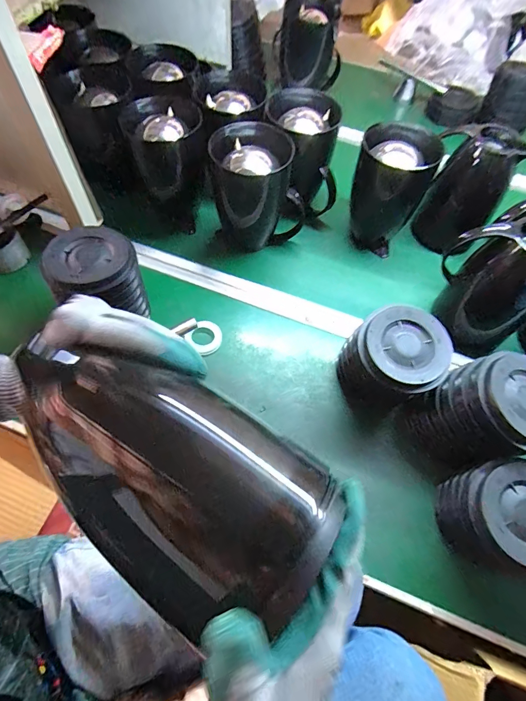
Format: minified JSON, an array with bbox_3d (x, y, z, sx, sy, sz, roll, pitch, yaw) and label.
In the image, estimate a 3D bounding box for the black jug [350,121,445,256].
[{"bbox_3d":[0.228,-0.295,0.702,0.125,0.183,0.130,25,61,10],"label":"black jug"}]

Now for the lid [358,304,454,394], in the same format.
[{"bbox_3d":[0.185,-0.005,0.506,0.118,0.023,0.114,-1,74,3],"label":"lid"}]

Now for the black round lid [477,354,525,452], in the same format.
[{"bbox_3d":[0.309,0.055,0.454,0.099,0.014,0.109,-41,75,-17],"label":"black round lid"}]

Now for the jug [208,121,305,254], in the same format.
[{"bbox_3d":[-0.011,-0.277,0.672,0.143,0.179,0.115,-23,64,-17],"label":"jug"}]

